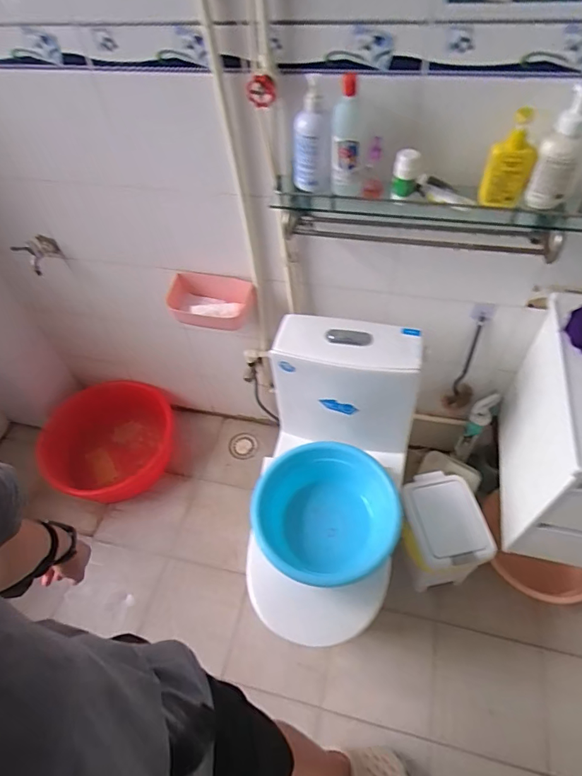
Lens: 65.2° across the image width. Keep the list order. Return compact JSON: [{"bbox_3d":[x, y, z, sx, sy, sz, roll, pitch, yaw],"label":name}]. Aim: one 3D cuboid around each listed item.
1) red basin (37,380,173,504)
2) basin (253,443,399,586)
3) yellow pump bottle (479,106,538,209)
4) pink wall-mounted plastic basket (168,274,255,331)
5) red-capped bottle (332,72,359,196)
[{"bbox_3d":[-0.716,0.238,1.767,0.488,0.248,0.469,-3,53,4],"label":"red basin"},{"bbox_3d":[0.080,0.322,1.153,0.315,0.177,0.331,-3,53,4],"label":"basin"},{"bbox_3d":[0.390,-0.404,0.809,0.076,0.161,0.046,16,56,17],"label":"yellow pump bottle"},{"bbox_3d":[-0.239,-0.238,1.301,0.254,0.097,0.134,6,54,10],"label":"pink wall-mounted plastic basket"},{"bbox_3d":[0.102,-0.457,0.850,0.047,0.195,0.052,-2,53,4],"label":"red-capped bottle"}]

